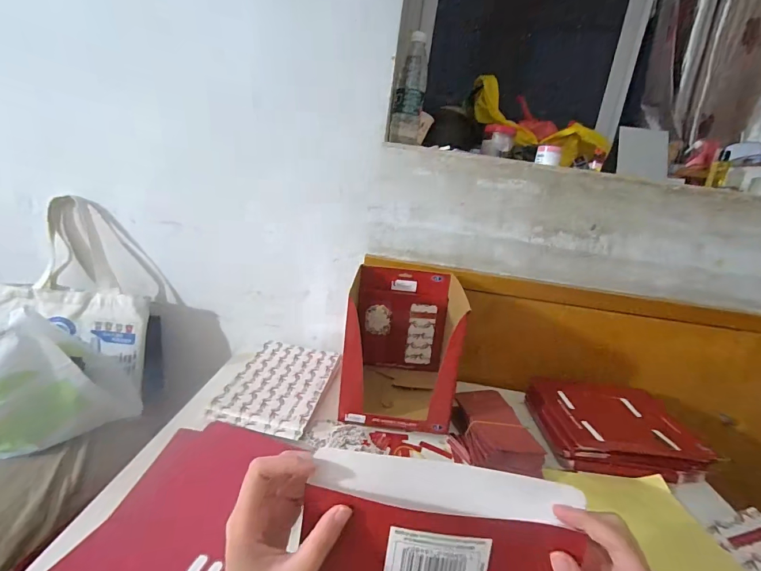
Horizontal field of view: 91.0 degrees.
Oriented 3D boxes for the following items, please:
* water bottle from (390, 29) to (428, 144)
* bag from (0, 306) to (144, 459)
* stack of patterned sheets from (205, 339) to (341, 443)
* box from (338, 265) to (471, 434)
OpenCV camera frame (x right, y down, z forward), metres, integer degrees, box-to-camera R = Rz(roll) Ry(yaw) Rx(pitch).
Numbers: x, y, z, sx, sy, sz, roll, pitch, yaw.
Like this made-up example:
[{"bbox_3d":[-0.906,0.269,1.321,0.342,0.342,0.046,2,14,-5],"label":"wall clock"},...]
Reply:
[{"bbox_3d":[0.061,-0.404,0.810,0.065,0.173,0.060,8,15,-1],"label":"water bottle"},{"bbox_3d":[-0.634,0.172,0.678,0.168,0.237,0.321,18,18,32],"label":"bag"},{"bbox_3d":[-0.196,0.190,0.754,0.177,0.023,0.283,10,15,6],"label":"stack of patterned sheets"},{"bbox_3d":[0.039,0.112,0.745,0.204,0.234,0.243,8,15,-1],"label":"box"}]

